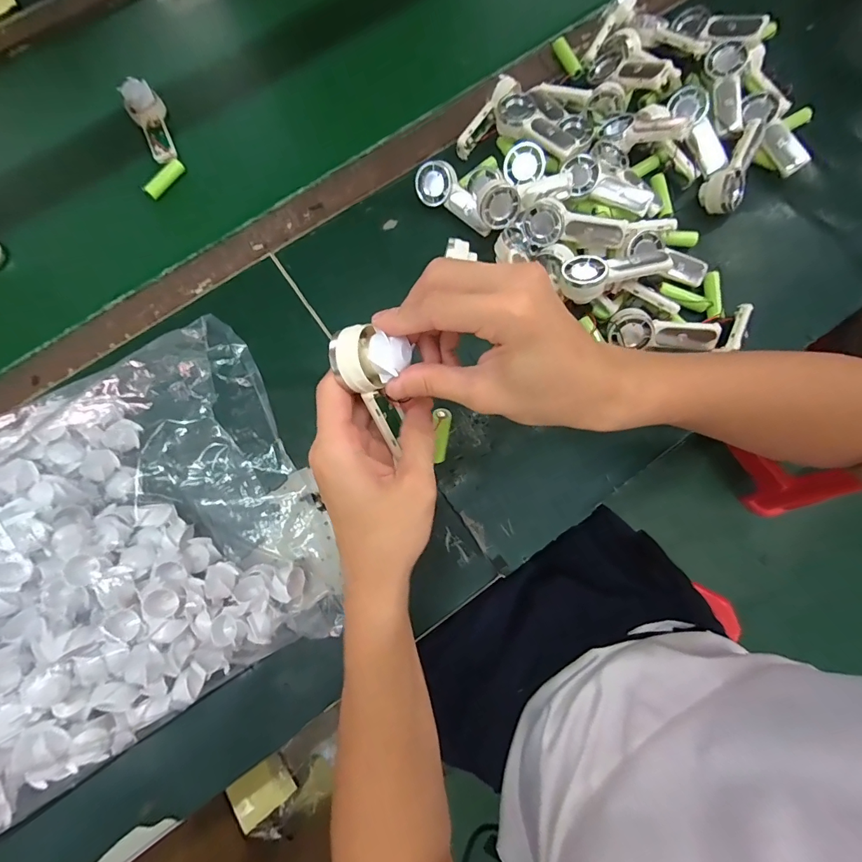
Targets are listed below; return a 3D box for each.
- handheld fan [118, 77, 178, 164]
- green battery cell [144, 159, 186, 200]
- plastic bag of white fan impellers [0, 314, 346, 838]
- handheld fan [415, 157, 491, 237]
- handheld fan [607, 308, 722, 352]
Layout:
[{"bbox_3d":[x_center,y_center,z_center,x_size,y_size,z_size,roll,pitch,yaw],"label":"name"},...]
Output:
[{"bbox_3d":[-0.316,-0.345,0.484,0.036,0.031,0.092,-22,92,-5],"label":"handheld fan"},{"bbox_3d":[-0.295,-0.281,0.473,0.011,0.013,0.050,36,80,7],"label":"green battery cell"},{"bbox_3d":[-0.289,0.107,0.345,0.377,0.084,0.304,-30,80,-6],"label":"plastic bag of white fan impellers"},{"bbox_3d":[0.027,-0.244,0.444,0.093,0.027,0.036,32,80,6],"label":"handheld fan"},{"bbox_3d":[0.214,-0.092,0.398,0.091,0.026,0.032,11,116,4],"label":"handheld fan"}]

